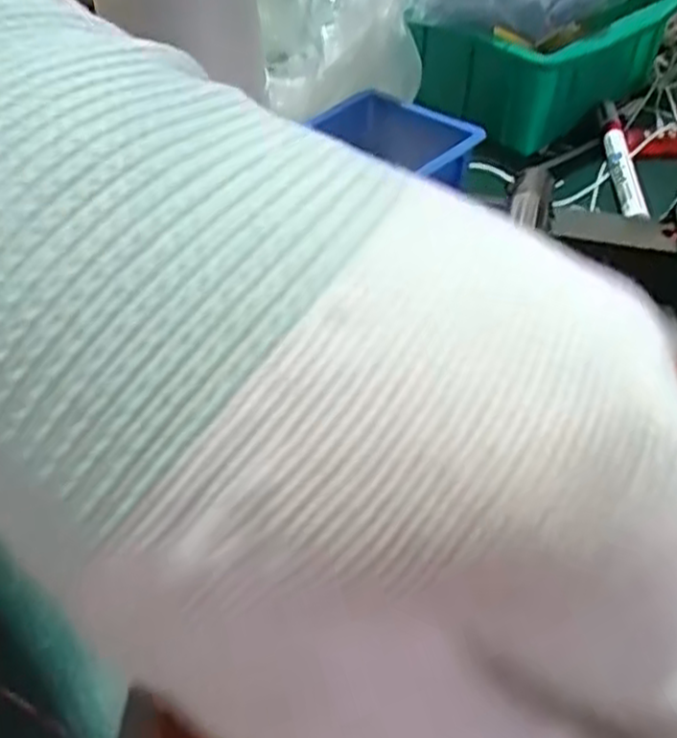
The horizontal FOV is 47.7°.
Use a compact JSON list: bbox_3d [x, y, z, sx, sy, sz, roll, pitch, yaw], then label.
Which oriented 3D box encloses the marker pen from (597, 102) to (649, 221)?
[{"bbox_3d":[0.195,-0.143,0.532,0.018,0.019,0.140,4,46,4],"label":"marker pen"}]

